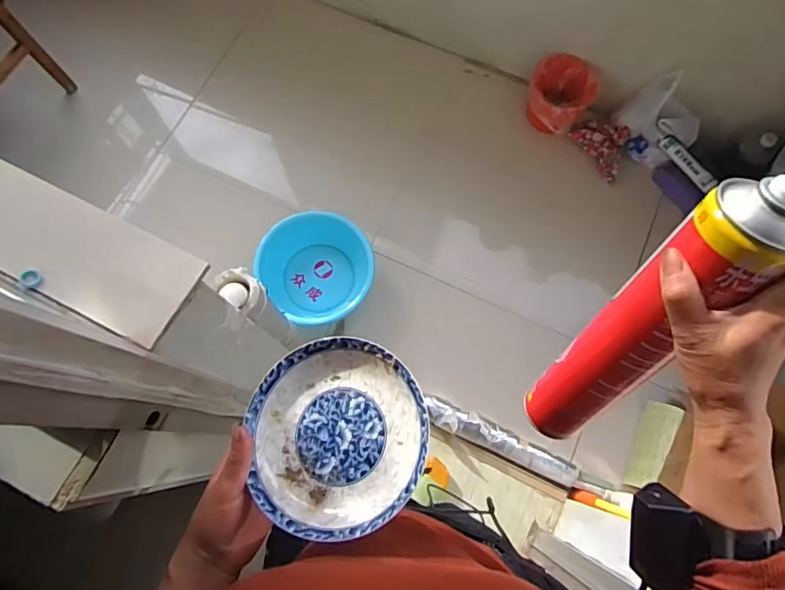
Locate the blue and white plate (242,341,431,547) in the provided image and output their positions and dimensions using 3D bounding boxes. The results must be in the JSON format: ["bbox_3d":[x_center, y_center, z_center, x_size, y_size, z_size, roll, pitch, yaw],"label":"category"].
[{"bbox_3d":[-0.045,0.110,0.396,0.138,0.039,0.148,0,68,1],"label":"blue and white plate"}]

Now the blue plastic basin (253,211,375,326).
[{"bbox_3d":[-0.225,-0.073,1.478,0.308,0.154,0.342,-35,72,-13],"label":"blue plastic basin"}]

